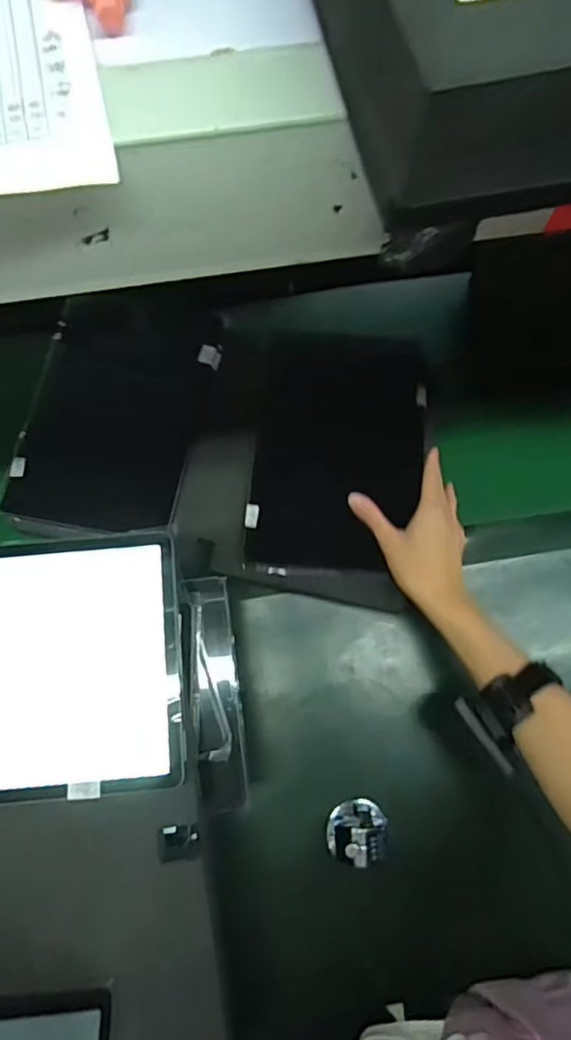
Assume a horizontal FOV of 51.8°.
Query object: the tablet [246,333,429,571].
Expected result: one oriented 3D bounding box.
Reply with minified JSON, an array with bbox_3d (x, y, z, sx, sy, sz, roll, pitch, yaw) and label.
[{"bbox_3d":[0.053,-0.075,0.582,0.169,0.013,0.248,2,73,1],"label":"tablet"}]

